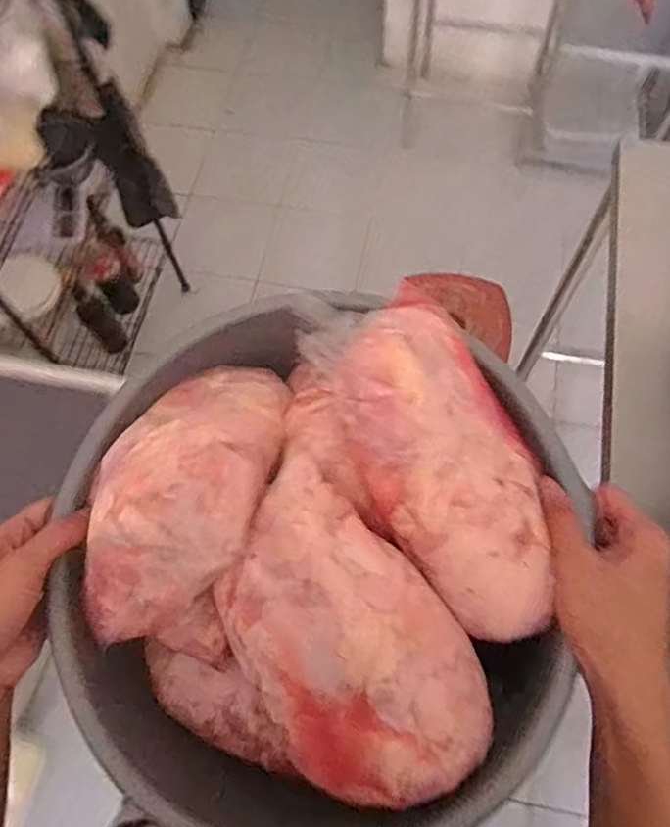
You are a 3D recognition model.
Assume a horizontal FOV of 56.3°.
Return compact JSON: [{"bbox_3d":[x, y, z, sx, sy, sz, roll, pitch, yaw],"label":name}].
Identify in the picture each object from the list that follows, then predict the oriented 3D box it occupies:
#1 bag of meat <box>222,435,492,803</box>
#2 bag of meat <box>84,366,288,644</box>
[{"bbox_3d":[0.008,0.138,0.364,0.184,0.101,0.119,40,71,18],"label":"bag of meat"},{"bbox_3d":[-0.103,0.042,0.421,0.114,0.072,0.205,15,66,8],"label":"bag of meat"}]

